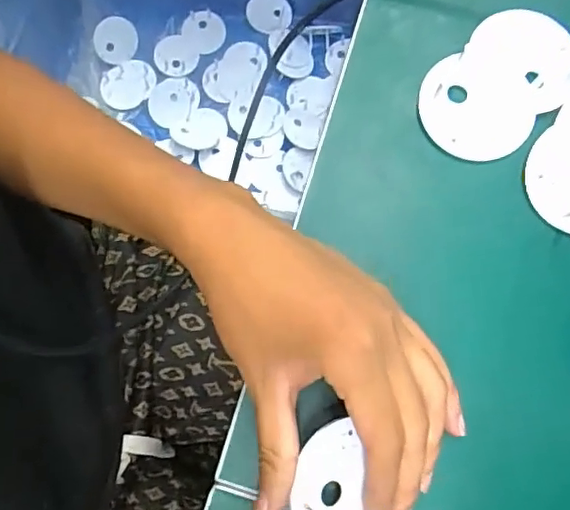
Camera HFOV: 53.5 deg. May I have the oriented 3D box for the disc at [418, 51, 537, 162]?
[{"bbox_3d":[0.104,-0.081,0.306,0.061,0.008,0.056,0,87,0],"label":"disc"}]

